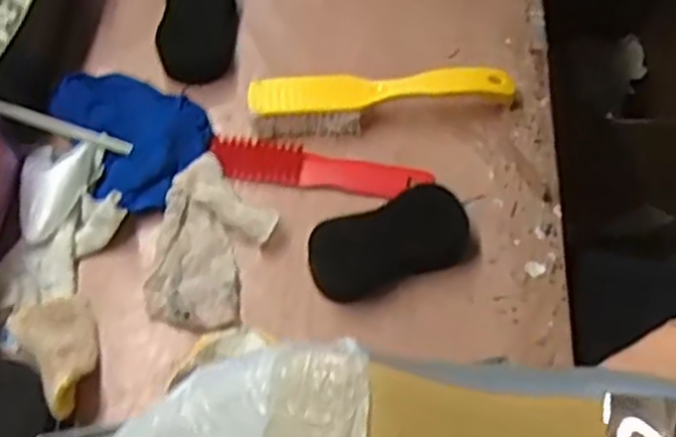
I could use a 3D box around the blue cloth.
[{"bbox_3d":[-0.183,-0.078,0.664,0.140,0.027,0.114,34,67,18],"label":"blue cloth"}]

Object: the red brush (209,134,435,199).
[{"bbox_3d":[-0.017,-0.043,0.660,0.184,0.012,0.039,9,62,5],"label":"red brush"}]

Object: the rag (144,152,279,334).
[{"bbox_3d":[-0.101,0.018,0.618,0.087,0.016,0.139,10,62,6],"label":"rag"}]

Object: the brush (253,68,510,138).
[{"bbox_3d":[0.038,-0.102,0.671,0.227,0.043,0.044,-3,61,-1],"label":"brush"}]

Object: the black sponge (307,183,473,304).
[{"bbox_3d":[0.040,0.019,0.613,0.128,0.029,0.060,-19,63,-9],"label":"black sponge"}]

